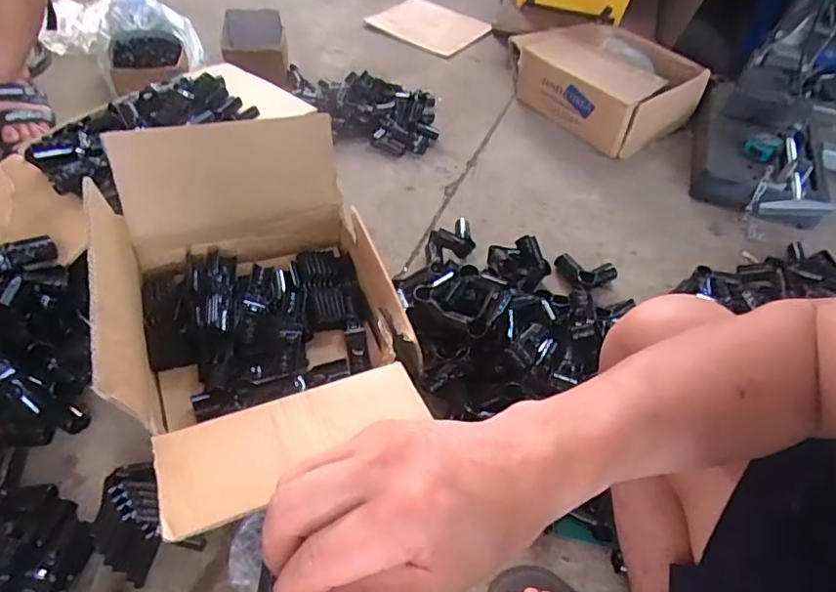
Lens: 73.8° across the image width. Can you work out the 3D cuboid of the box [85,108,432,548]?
[{"bbox_3d":[-0.194,0.006,0.713,0.334,0.245,0.474,-17,54,-19],"label":"box"}]

